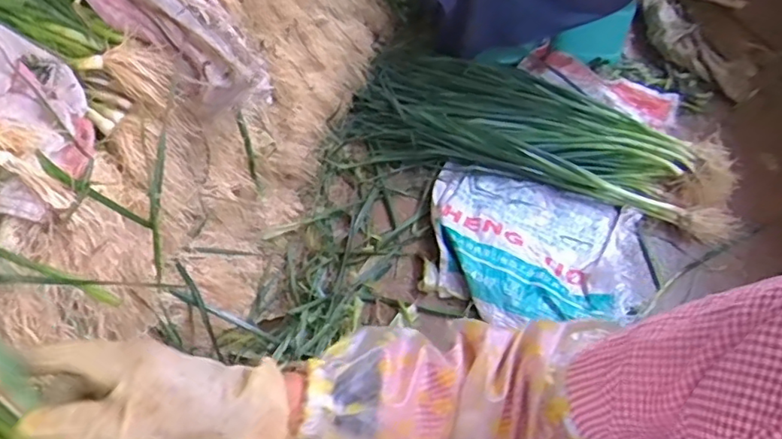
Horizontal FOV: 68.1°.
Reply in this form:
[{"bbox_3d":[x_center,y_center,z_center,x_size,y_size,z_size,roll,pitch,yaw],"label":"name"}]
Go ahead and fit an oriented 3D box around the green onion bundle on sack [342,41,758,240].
[{"bbox_3d":[0.357,-0.203,1.333,0.862,0.086,0.389,16,53,8],"label":"green onion bundle on sack"}]

